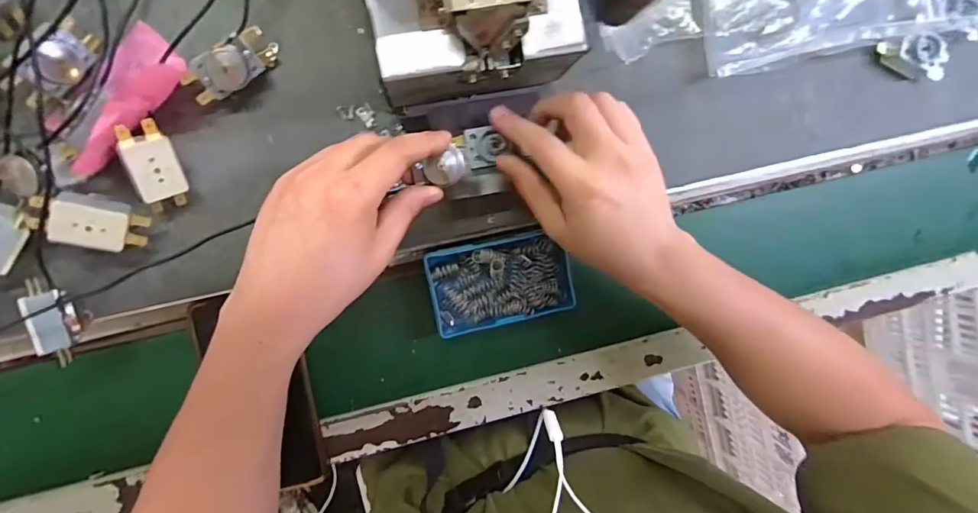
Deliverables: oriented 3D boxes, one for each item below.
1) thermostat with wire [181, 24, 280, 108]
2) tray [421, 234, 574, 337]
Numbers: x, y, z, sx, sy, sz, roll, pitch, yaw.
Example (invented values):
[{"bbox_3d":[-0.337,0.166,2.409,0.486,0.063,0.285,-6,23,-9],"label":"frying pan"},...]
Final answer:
[{"bbox_3d":[-0.172,-0.126,0.326,0.061,0.039,0.025,-40,101,-2],"label":"thermostat with wire"},{"bbox_3d":[0.010,0.020,0.392,0.112,0.026,0.069,-13,99,-7],"label":"tray"}]

